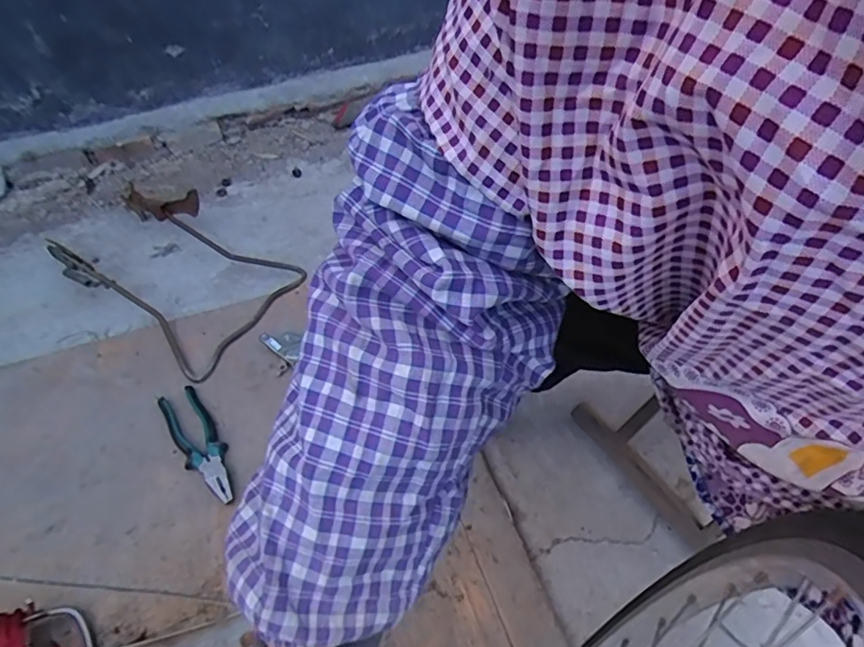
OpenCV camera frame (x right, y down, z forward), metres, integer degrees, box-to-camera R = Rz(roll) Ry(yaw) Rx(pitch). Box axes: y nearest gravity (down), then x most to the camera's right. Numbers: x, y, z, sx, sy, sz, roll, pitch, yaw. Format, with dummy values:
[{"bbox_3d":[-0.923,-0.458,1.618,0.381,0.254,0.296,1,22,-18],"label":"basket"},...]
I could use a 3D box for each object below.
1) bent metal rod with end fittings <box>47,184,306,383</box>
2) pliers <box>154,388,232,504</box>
[{"bbox_3d":[-0.464,-0.120,0.951,0.462,0.083,0.269,31,58,20],"label":"bent metal rod with end fittings"},{"bbox_3d":[-0.327,0.169,0.762,0.055,0.019,0.196,-30,59,-22],"label":"pliers"}]

